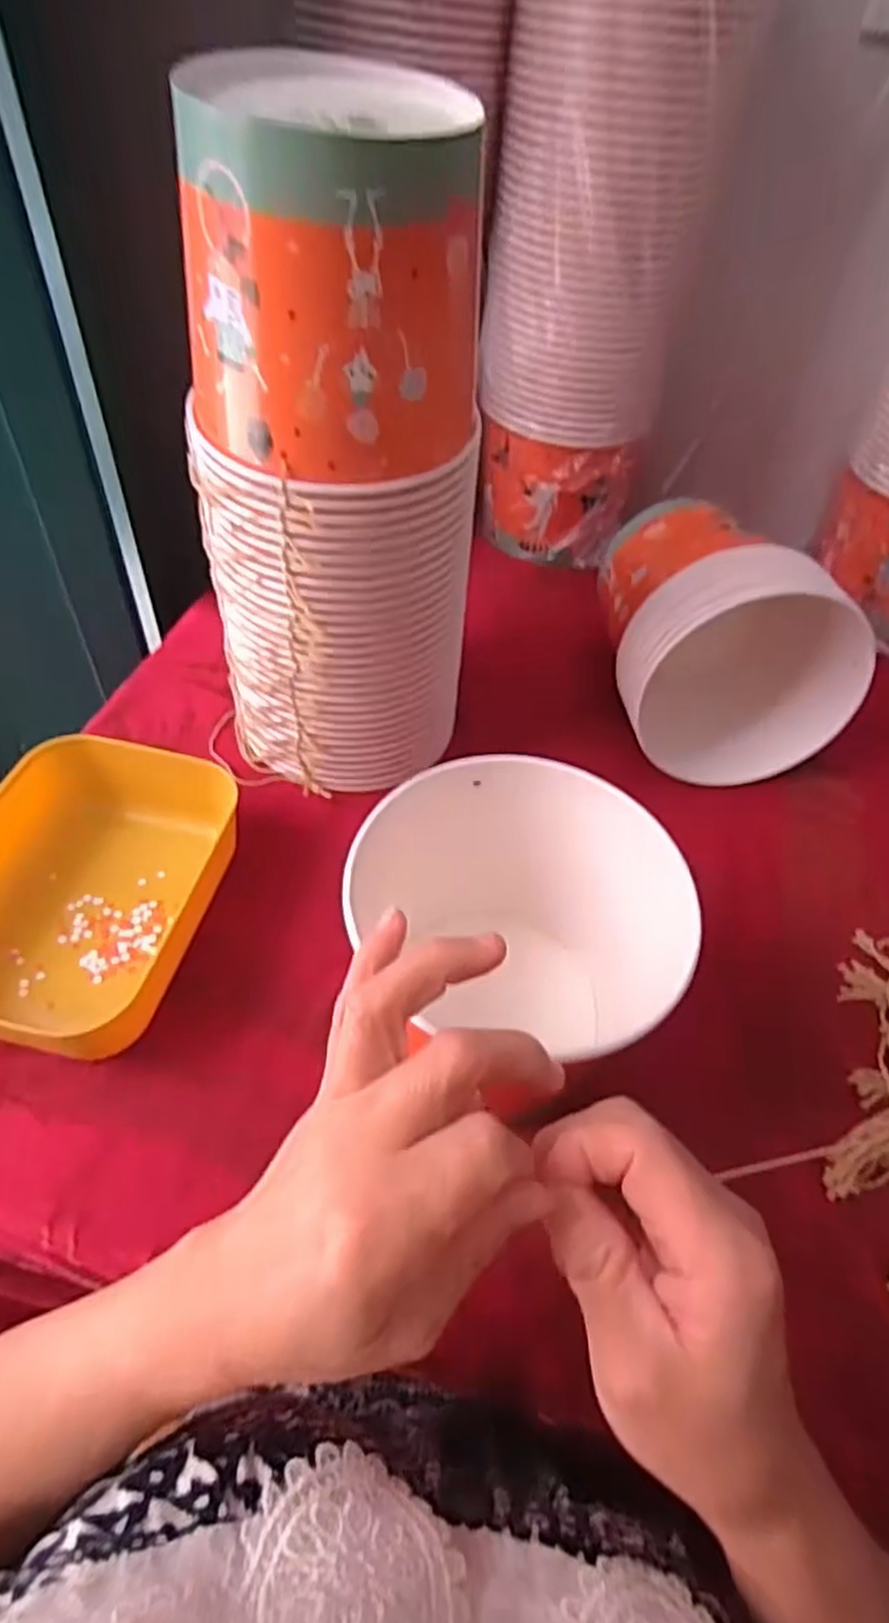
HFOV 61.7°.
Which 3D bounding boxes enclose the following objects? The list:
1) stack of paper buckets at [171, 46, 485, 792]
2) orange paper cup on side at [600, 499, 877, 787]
[{"bbox_3d":[-0.062,-0.173,0.442,0.133,0.368,0.130,27,54,17],"label":"stack of paper buckets"},{"bbox_3d":[0.209,-0.139,0.567,0.161,0.144,0.196,0,51,-5],"label":"orange paper cup on side"}]

